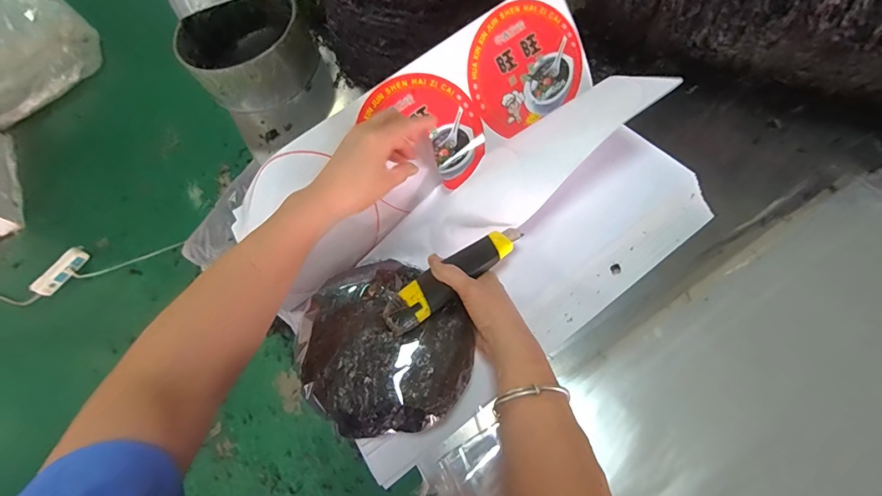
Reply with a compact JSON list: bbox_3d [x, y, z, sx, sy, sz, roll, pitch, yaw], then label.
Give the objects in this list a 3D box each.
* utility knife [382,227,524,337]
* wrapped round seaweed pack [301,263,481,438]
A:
[{"bbox_3d":[0.013,0.023,0.393,0.160,0.012,0.037,-36,69,-19],"label":"utility knife"},{"bbox_3d":[-0.055,0.089,0.381,0.145,0.026,0.164,-41,70,-14],"label":"wrapped round seaweed pack"}]

